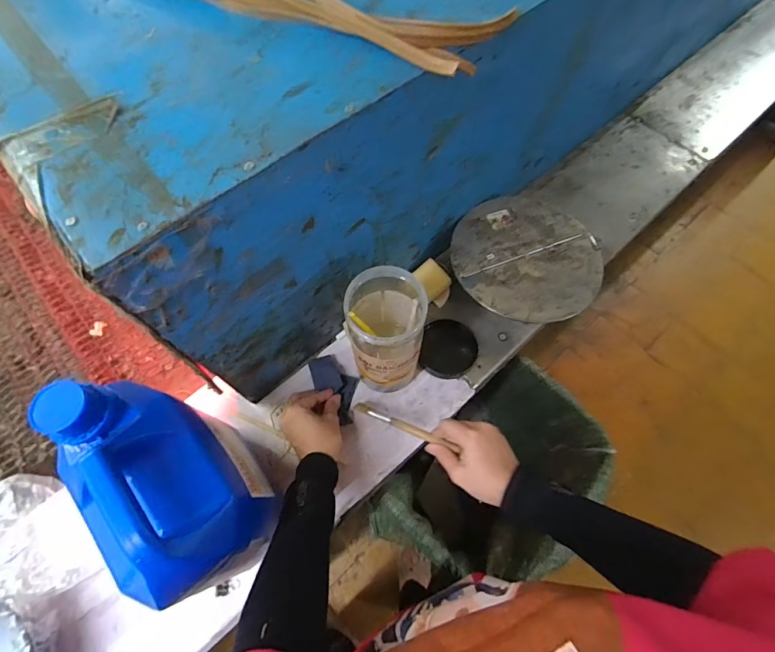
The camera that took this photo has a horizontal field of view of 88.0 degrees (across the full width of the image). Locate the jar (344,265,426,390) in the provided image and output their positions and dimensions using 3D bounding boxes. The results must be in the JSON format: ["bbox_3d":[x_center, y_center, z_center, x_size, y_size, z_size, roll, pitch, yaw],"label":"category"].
[{"bbox_3d":[-0.002,0.014,0.514,0.080,0.214,0.093,-21,68,-10],"label":"jar"}]

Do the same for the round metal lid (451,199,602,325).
[{"bbox_3d":[0.210,-0.109,0.609,0.217,0.010,0.213,0,66,-1],"label":"round metal lid"}]

